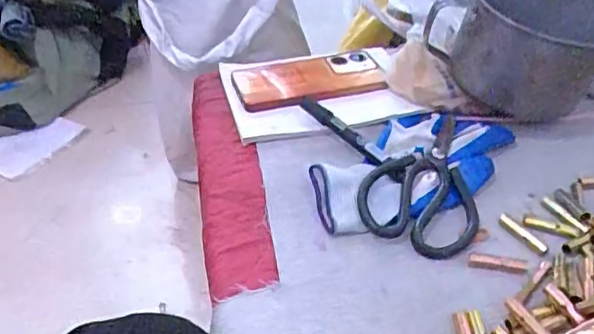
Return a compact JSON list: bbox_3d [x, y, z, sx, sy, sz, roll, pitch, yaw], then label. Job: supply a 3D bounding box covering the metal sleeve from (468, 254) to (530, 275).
[{"bbox_3d":[0.153,0.074,0.439,0.042,0.006,0.011,10,40,13],"label":"metal sleeve"}]

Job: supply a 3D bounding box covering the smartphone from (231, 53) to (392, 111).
[{"bbox_3d":[0.014,-0.097,0.625,0.157,0.015,0.079,-12,47,-12],"label":"smartphone"}]

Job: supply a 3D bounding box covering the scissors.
[{"bbox_3d":[0.115,0.007,0.507,0.095,0.022,0.161,14,41,17],"label":"scissors"}]

